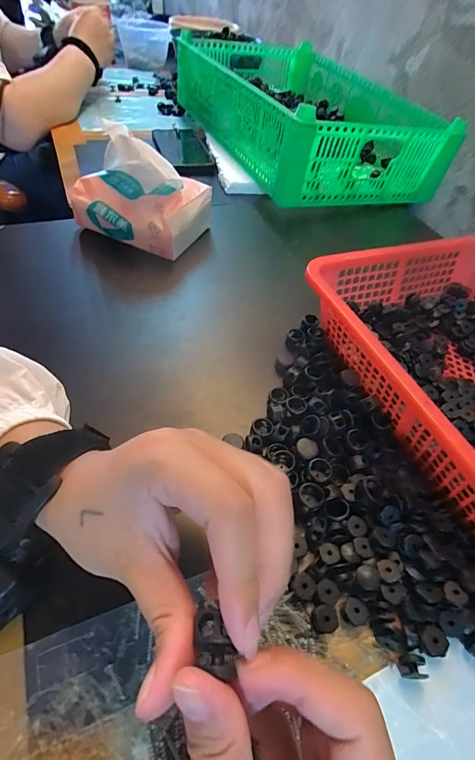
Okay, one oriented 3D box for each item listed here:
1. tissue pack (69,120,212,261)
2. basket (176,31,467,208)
[{"bbox_3d":[-0.112,-0.212,0.413,0.140,0.105,0.089,18,50,7],"label":"tissue pack"},{"bbox_3d":[0.102,-0.466,0.637,0.291,0.113,0.473,-14,54,-19],"label":"basket"}]

